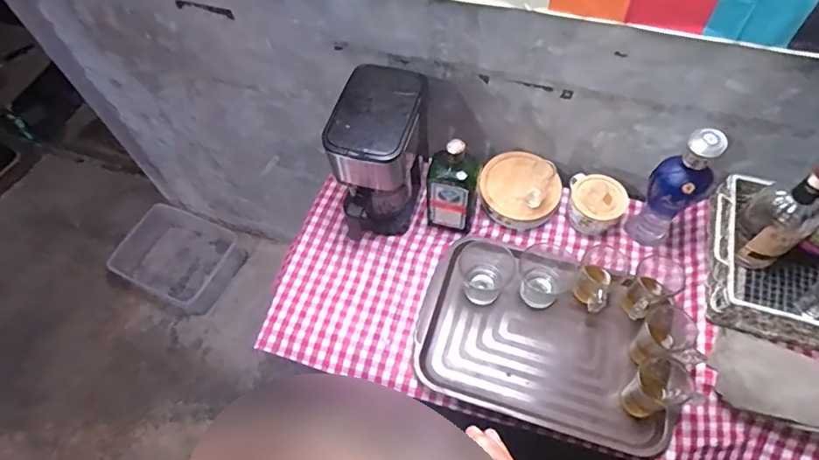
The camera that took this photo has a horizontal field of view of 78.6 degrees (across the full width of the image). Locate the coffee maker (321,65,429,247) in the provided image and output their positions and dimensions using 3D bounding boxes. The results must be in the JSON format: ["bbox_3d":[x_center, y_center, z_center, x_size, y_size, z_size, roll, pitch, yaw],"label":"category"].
[{"bbox_3d":[-0.053,-0.129,0.909,0.153,0.269,0.198,5,60,5],"label":"coffee maker"}]

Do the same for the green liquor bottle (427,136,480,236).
[{"bbox_3d":[0.082,-0.086,0.907,0.091,0.218,0.080,9,60,8],"label":"green liquor bottle"}]

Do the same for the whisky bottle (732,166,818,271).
[{"bbox_3d":[0.584,-0.024,0.780,0.094,0.227,0.092,-35,64,-17],"label":"whisky bottle"}]

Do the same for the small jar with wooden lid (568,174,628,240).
[{"bbox_3d":[0.352,-0.047,0.946,0.094,0.081,0.097,-1,59,2],"label":"small jar with wooden lid"}]

